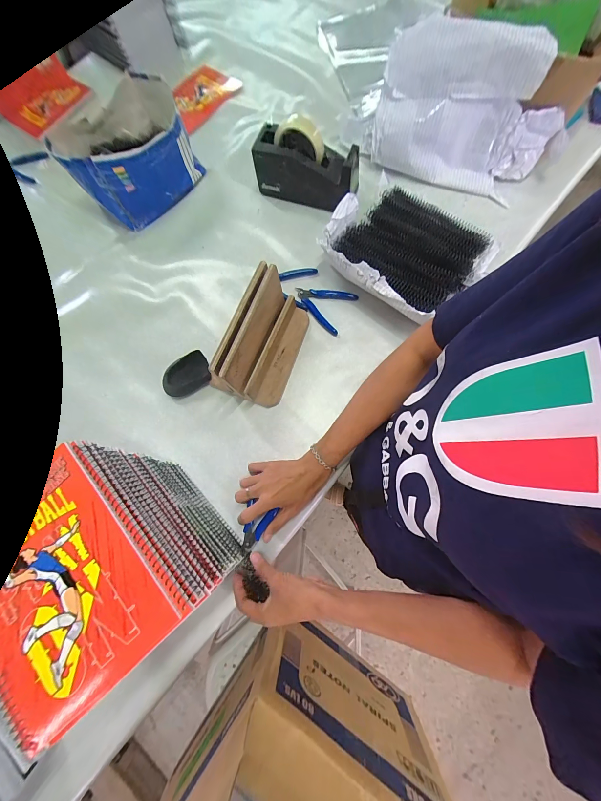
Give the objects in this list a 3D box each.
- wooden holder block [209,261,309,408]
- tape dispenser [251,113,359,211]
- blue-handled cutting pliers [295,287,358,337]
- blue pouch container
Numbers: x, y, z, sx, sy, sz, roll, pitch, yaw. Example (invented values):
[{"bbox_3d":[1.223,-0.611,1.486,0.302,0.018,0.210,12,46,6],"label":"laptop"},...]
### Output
[{"bbox_3d":[-0.059,-0.101,0.485,0.107,0.117,0.201,26,79,9],"label":"wooden holder block"},{"bbox_3d":[0.013,-0.461,0.565,0.202,0.111,0.077,14,78,7],"label":"tape dispenser"},{"bbox_3d":[0.041,-0.190,0.554,0.112,0.009,0.087,31,80,10],"label":"blue-handled cutting pliers"},{"bbox_3d":[-0.343,-0.509,0.588,0.252,0.133,0.198,-42,80,-7],"label":"blue pouch container"}]

